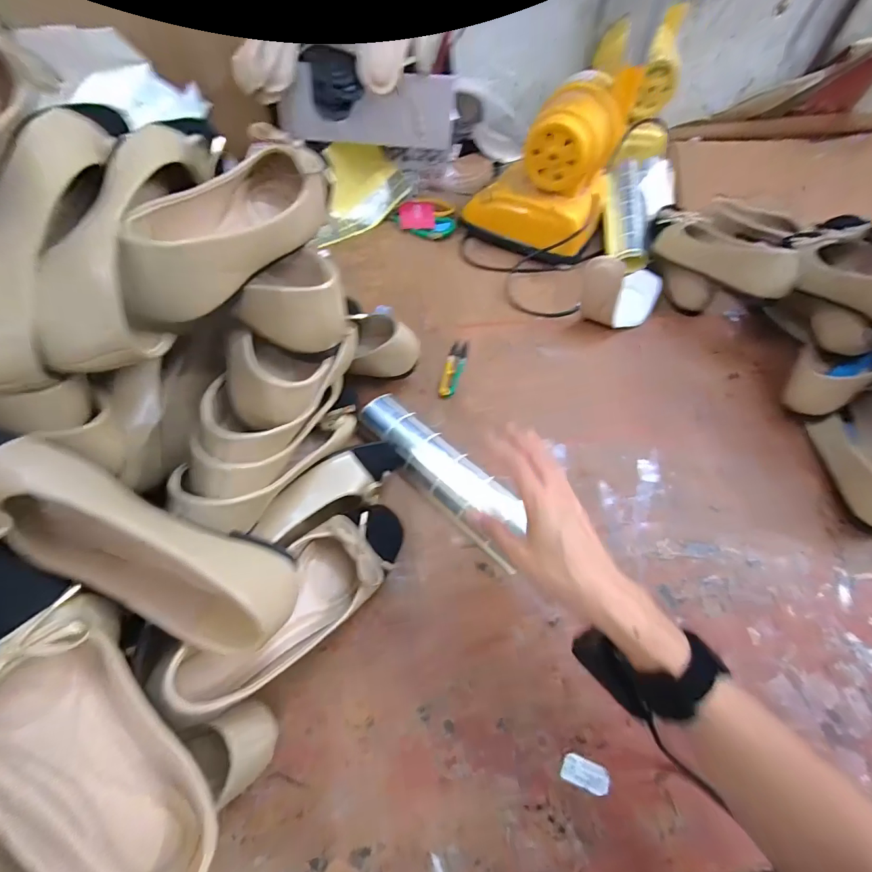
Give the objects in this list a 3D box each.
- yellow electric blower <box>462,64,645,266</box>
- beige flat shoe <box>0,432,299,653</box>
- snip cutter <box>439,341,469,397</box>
[{"bbox_3d":[0.181,-0.412,0.671,0.182,0.191,0.189,39,66,18],"label":"yellow electric blower"},{"bbox_3d":[-0.192,0.072,0.284,0.103,0.210,0.076,-7,48,46],"label":"beige flat shoe"},{"bbox_3d":[0.025,-0.092,0.585,0.026,0.011,0.100,13,61,6],"label":"snip cutter"}]

